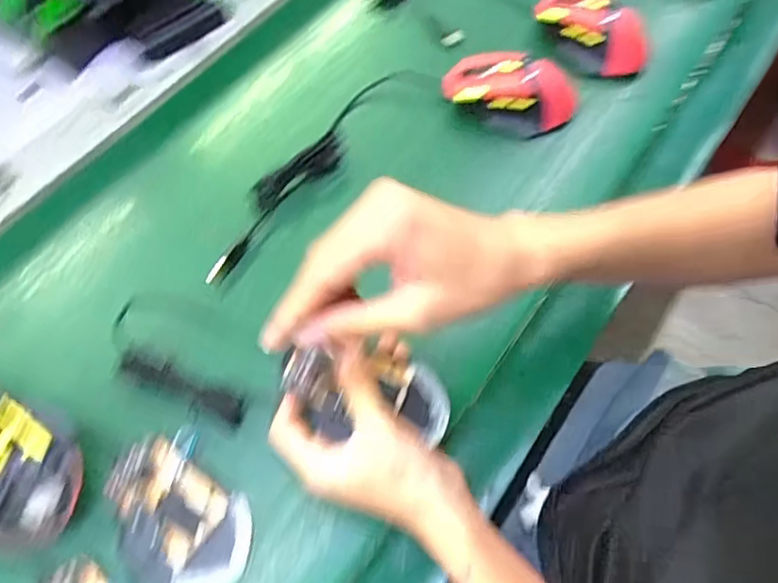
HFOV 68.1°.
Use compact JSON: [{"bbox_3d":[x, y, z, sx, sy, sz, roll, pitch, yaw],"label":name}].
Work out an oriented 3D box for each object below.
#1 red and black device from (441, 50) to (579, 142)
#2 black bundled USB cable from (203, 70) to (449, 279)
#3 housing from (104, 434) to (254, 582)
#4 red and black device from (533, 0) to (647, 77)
[{"bbox_3d":[0.117,-0.184,0.539,0.125,0.044,0.072,-2,63,-4],"label":"red and black device"},{"bbox_3d":[-0.064,-0.112,0.502,0.047,0.038,0.264,39,80,15],"label":"black bundled USB cable"},{"bbox_3d":[-0.140,0.149,0.373,0.105,0.019,0.073,31,65,12],"label":"housing"},{"bbox_3d":[0.201,-0.254,0.576,0.116,0.056,0.064,20,63,6],"label":"red and black device"}]

